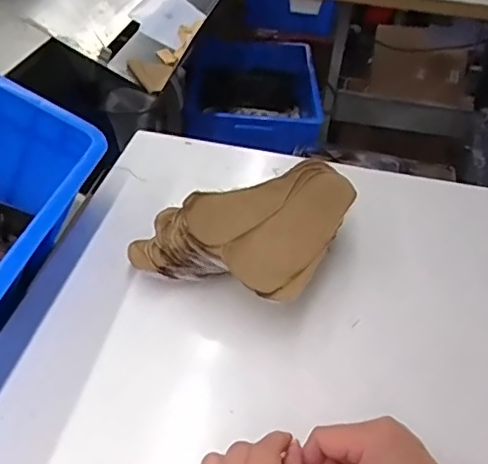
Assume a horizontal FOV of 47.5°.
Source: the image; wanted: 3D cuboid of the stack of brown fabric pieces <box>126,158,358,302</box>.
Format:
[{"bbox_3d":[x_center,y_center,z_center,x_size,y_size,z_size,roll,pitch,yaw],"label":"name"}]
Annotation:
[{"bbox_3d":[0.006,-0.015,0.589,0.174,0.051,0.191,22,43,19],"label":"stack of brown fabric pieces"}]

